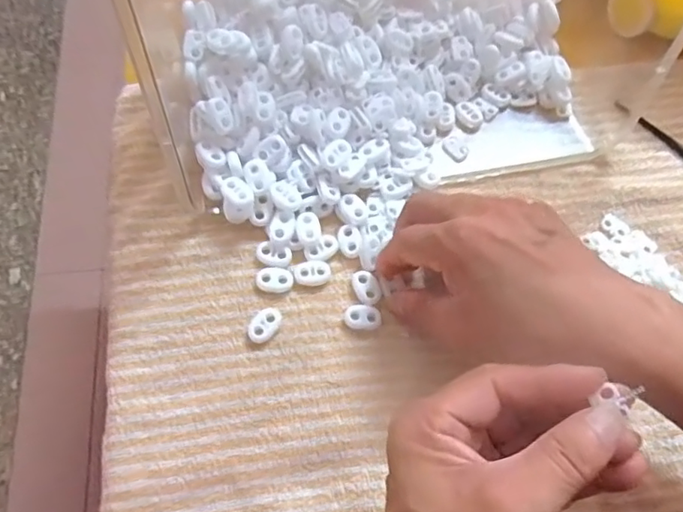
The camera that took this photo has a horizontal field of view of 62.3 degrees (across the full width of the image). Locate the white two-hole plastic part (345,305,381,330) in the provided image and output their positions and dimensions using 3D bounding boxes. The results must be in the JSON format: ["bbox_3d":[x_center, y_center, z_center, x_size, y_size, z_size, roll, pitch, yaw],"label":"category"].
[{"bbox_3d":[0.013,0.038,0.343,0.022,0.005,0.015,5,67,-3],"label":"white two-hole plastic part"}]

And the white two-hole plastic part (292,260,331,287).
[{"bbox_3d":[-0.018,0.011,0.352,0.023,0.004,0.016,-8,69,-8],"label":"white two-hole plastic part"}]

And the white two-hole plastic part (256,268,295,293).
[{"bbox_3d":[-0.041,0.015,0.349,0.022,0.004,0.016,8,67,-1],"label":"white two-hole plastic part"}]

